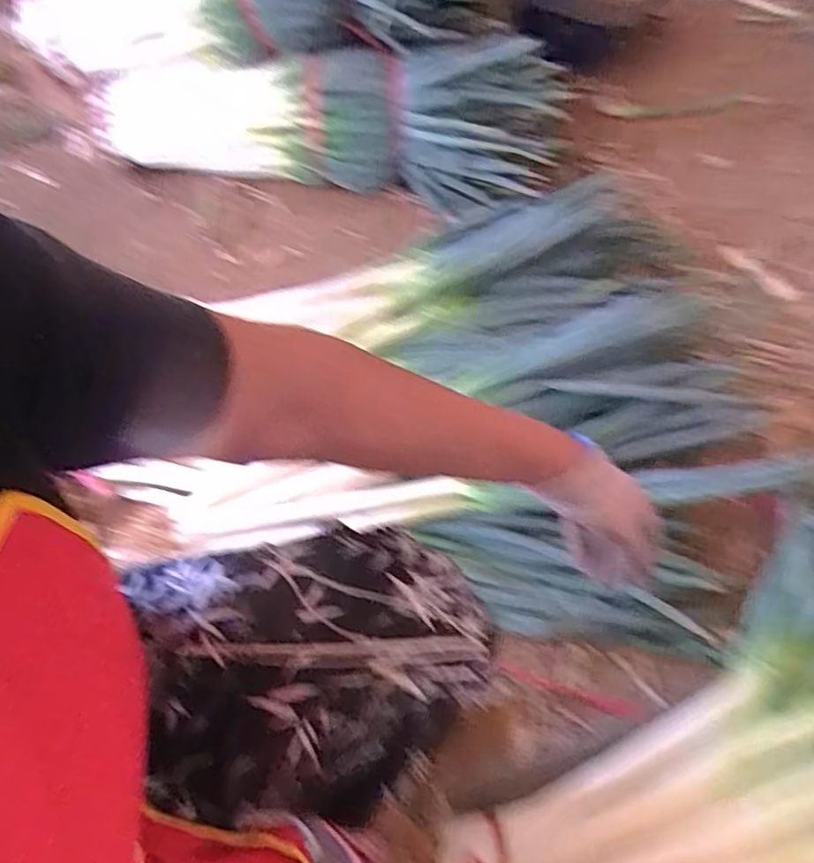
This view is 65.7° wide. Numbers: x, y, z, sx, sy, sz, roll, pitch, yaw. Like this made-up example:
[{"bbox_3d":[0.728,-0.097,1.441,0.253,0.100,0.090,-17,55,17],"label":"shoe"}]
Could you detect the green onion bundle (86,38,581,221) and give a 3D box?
[{"bbox_3d":[-0.174,-0.612,1.219,0.891,0.247,0.151,10,56,4],"label":"green onion bundle"}]

